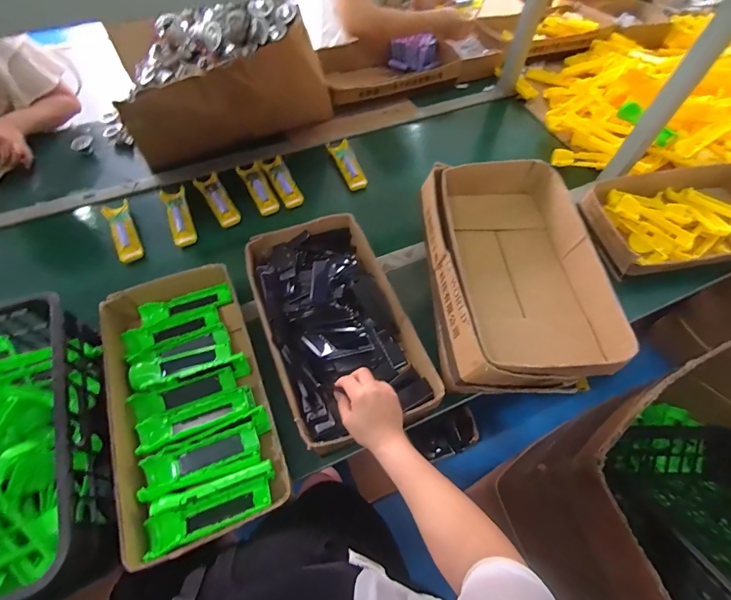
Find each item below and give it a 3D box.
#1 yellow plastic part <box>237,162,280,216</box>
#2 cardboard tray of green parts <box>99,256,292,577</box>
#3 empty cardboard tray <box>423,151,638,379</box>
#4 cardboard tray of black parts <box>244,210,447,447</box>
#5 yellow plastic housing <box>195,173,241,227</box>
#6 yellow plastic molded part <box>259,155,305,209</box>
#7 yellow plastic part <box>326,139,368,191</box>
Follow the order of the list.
[{"bbox_3d":[-0.258,-0.268,0.897,0.052,0.031,0.152,-23,63,-15],"label":"yellow plastic part"},{"bbox_3d":[-0.279,0.149,0.600,0.216,0.077,0.426,-19,62,-13],"label":"cardboard tray of green parts"},{"bbox_3d":[0.252,-0.068,0.655,0.262,0.085,0.425,-4,60,-5],"label":"empty cardboard tray"},{"bbox_3d":[-0.059,0.031,0.673,0.239,0.065,0.420,-18,62,-12],"label":"cardboard tray of black parts"},{"bbox_3d":[-0.345,-0.232,0.867,0.050,0.018,0.149,-29,79,-18],"label":"yellow plastic housing"},{"bbox_3d":[-0.205,-0.292,0.913,0.054,0.031,0.158,-25,64,-16],"label":"yellow plastic molded part"},{"bbox_3d":[-0.044,-0.347,0.952,0.060,0.023,0.169,-21,63,-14],"label":"yellow plastic part"}]

